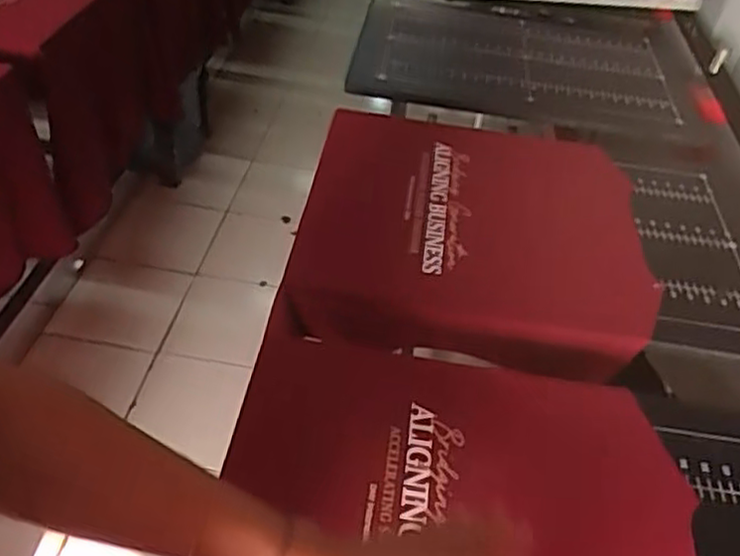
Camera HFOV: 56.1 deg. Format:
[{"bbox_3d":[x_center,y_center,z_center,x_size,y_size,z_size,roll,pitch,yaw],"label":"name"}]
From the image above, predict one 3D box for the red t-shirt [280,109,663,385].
[{"bbox_3d":[0.130,-0.065,0.915,0.436,0.057,0.445,3,45,3],"label":"red t-shirt"}]

